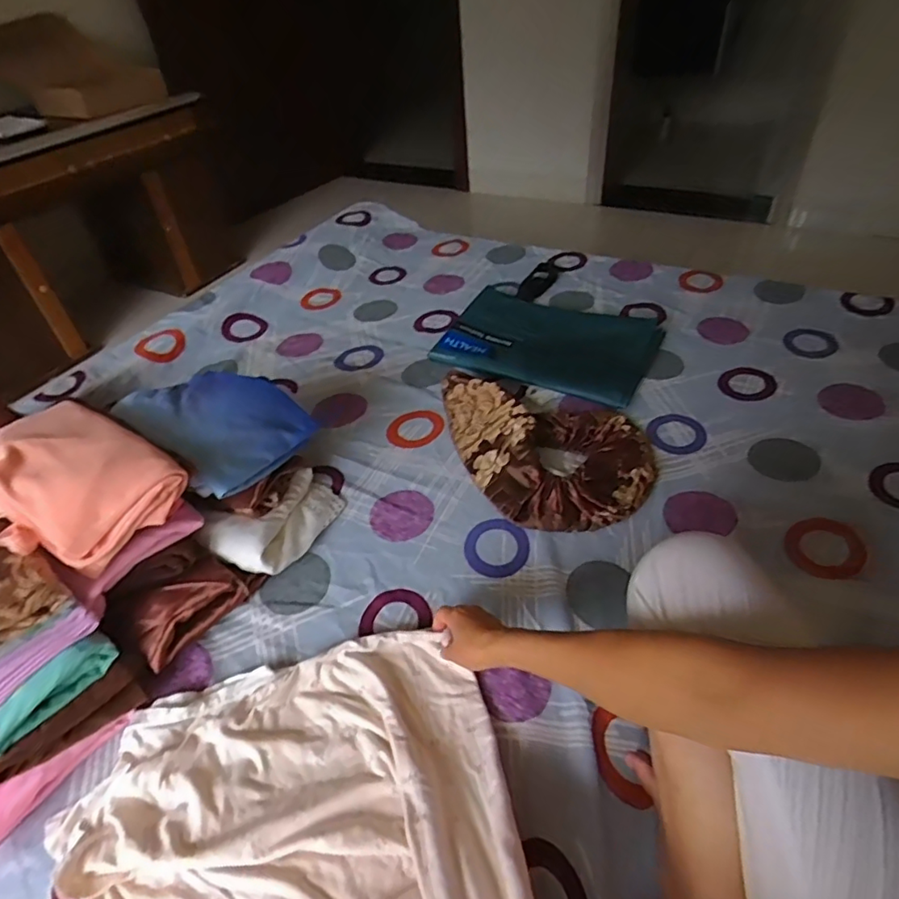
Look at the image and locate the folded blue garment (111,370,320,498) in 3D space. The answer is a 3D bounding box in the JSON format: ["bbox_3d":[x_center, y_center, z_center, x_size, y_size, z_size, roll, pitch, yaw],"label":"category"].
[{"bbox_3d":[-0.306,-0.038,0.751,0.205,0.073,0.171,23,50,28],"label":"folded blue garment"}]

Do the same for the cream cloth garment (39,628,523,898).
[{"bbox_3d":[-0.141,0.331,0.457,0.382,0.149,0.388,-13,45,-8],"label":"cream cloth garment"}]

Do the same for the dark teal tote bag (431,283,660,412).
[{"bbox_3d":[0.189,-0.207,1.074,0.365,0.036,0.258,18,49,22],"label":"dark teal tote bag"}]

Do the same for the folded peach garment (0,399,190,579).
[{"bbox_3d":[-0.413,0.033,0.614,0.208,0.078,0.154,23,50,27],"label":"folded peach garment"}]

